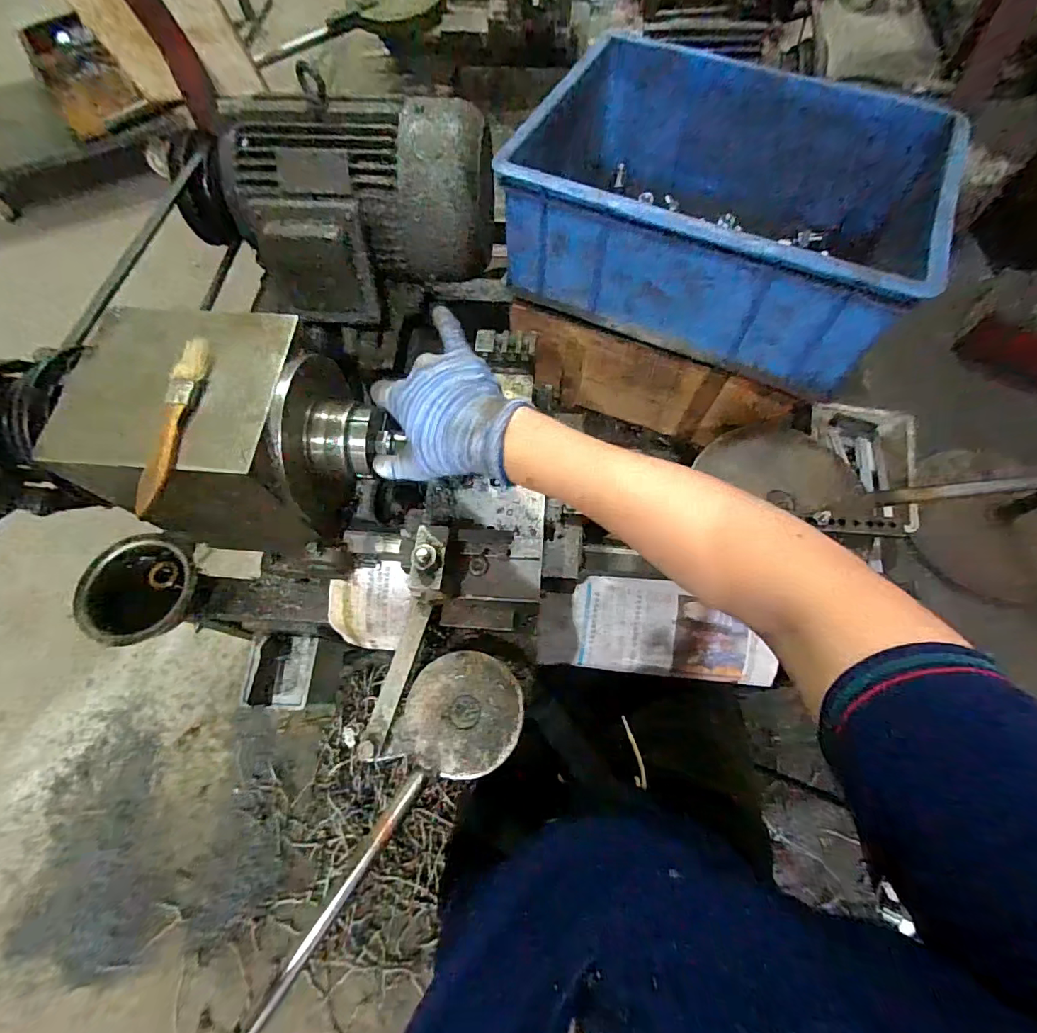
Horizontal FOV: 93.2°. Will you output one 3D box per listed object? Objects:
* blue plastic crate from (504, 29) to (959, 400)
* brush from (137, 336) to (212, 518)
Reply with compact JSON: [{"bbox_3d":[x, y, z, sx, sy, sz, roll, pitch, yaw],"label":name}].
[{"bbox_3d":[0.213,-0.342,0.535,0.409,0.147,0.305,25,70,12],"label":"blue plastic crate"},{"bbox_3d":[-0.261,-0.074,0.373,0.021,0.017,0.143,3,67,4],"label":"brush"}]

